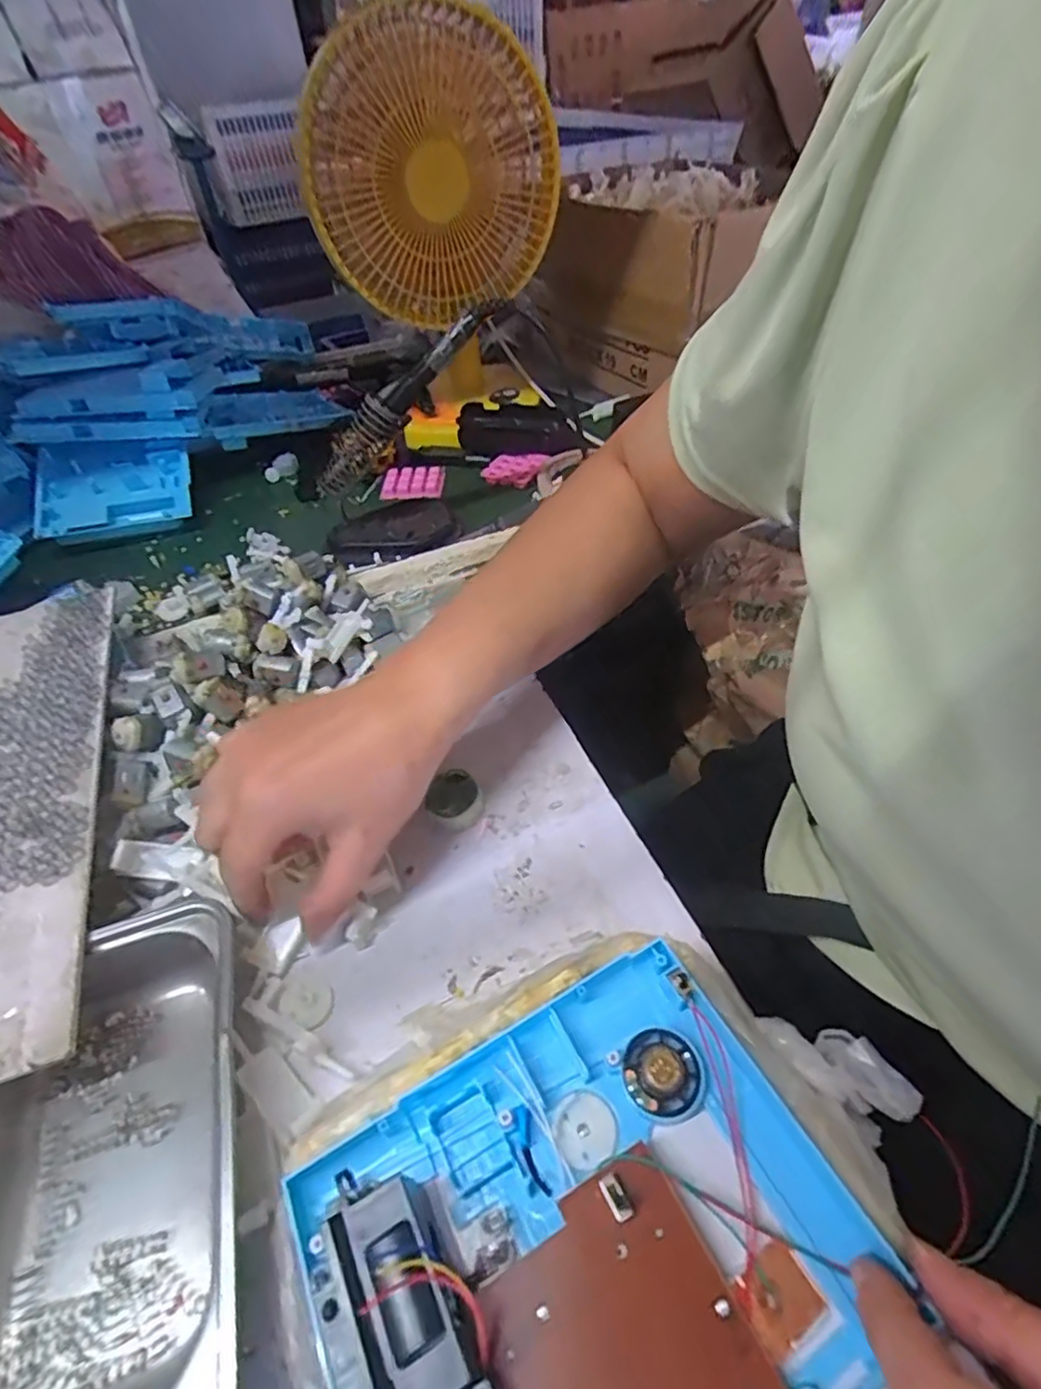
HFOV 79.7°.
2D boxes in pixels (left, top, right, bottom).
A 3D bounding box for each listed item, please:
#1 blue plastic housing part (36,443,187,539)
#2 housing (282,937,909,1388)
[{"bbox_3d":[-0.377,-0.190,0.581,0.126,0.027,0.083,-12,74,-18],"label":"blue plastic housing part"},{"bbox_3d":[0.021,0.170,0.195,0.161,0.036,0.132,-23,49,-18],"label":"housing"}]

